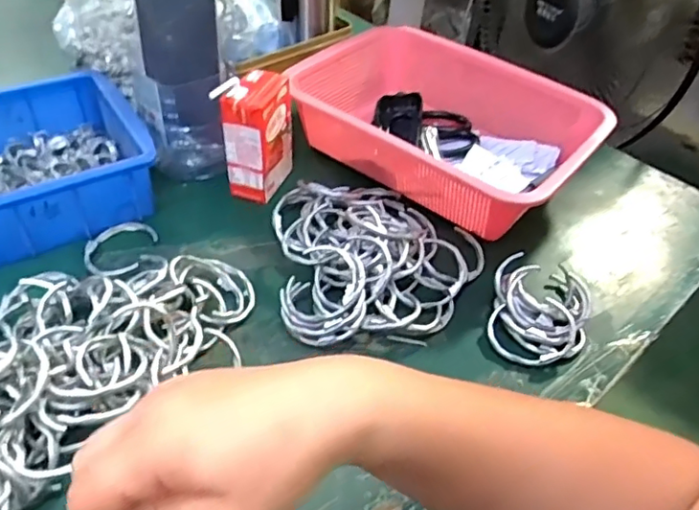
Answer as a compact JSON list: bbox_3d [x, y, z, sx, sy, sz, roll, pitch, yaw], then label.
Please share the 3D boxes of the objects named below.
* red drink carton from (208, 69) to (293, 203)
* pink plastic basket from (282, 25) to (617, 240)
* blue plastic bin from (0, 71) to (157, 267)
[{"bbox_3d":[-0.089,-0.114,0.560,0.043,0.112,0.075,20,45,13],"label":"red drink carton"},{"bbox_3d":[0.099,-0.141,0.616,0.296,0.075,0.217,29,48,21],"label":"pink plastic basket"},{"bbox_3d":[-0.312,-0.075,0.518,0.233,0.069,0.163,-20,50,-25],"label":"blue plastic bin"}]

